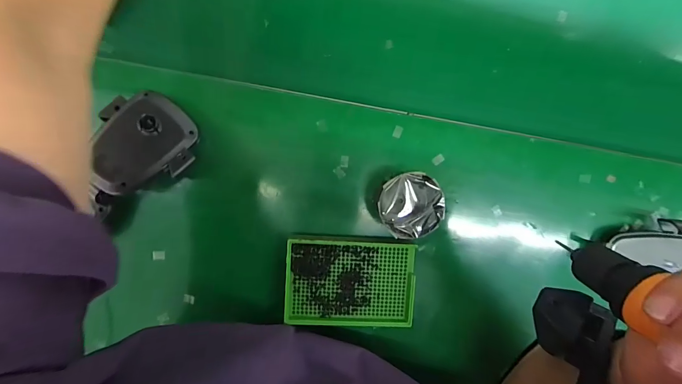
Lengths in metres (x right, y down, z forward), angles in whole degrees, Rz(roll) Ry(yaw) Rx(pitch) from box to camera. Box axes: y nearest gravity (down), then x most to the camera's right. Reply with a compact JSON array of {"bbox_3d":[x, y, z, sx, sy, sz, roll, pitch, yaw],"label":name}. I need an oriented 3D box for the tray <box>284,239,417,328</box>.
[{"bbox_3d":[0.011,0.099,0.357,0.135,0.031,0.092,4,95,-3],"label":"tray"}]

